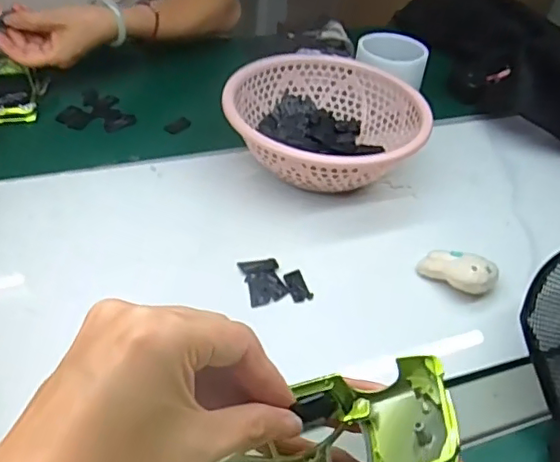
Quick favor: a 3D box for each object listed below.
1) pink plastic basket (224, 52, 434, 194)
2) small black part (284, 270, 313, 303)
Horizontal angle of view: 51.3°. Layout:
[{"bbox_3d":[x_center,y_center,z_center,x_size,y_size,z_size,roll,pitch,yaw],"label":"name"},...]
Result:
[{"bbox_3d":[0.049,-0.107,0.616,0.186,0.070,0.190,4,41,-3],"label":"pink plastic basket"},{"bbox_3d":[0.015,0.046,0.495,0.018,0.004,0.032,-10,43,-19],"label":"small black part"}]

